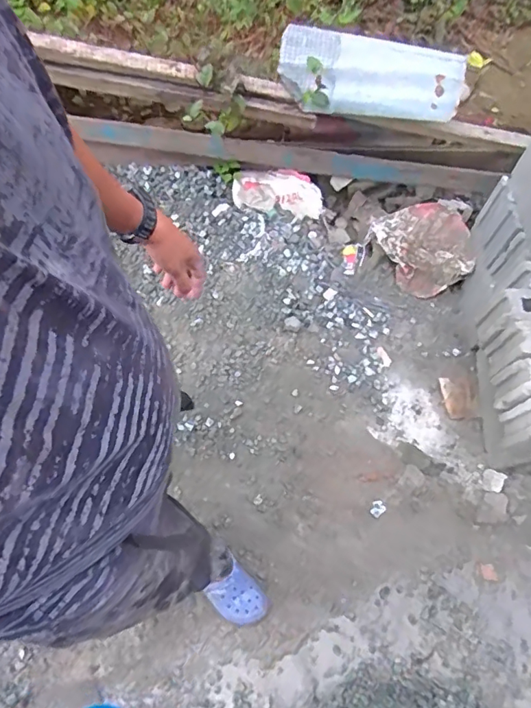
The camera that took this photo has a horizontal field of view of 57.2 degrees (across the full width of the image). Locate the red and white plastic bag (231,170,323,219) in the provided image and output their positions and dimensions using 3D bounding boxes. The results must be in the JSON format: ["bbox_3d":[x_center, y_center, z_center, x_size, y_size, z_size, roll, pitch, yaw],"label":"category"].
[{"bbox_3d":[0.045,-0.580,1.747,0.329,0.093,0.134,11,65,2],"label":"red and white plastic bag"}]

